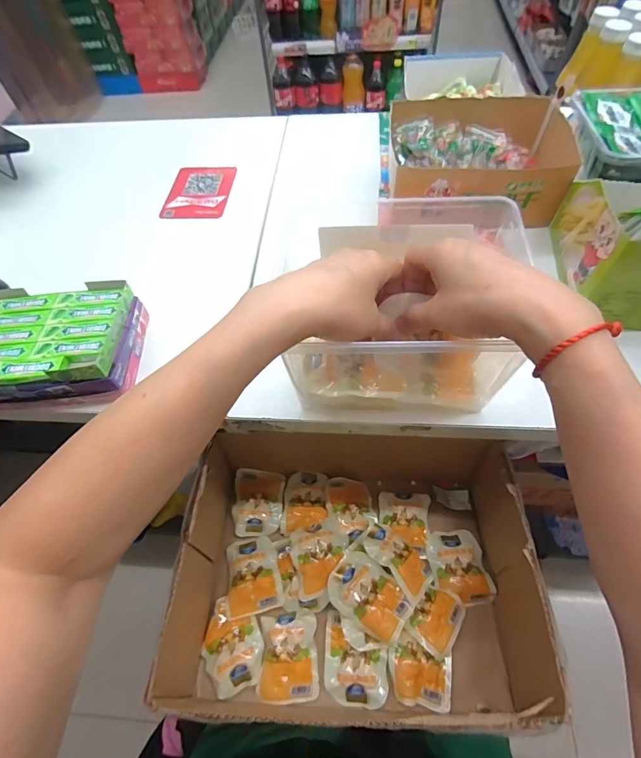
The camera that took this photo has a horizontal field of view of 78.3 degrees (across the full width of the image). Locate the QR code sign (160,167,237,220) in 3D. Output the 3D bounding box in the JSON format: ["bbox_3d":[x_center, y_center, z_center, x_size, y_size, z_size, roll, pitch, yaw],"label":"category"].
[{"bbox_3d":[-0.178,-0.282,0.589,0.092,0.011,0.125,3,59,7],"label":"QR code sign"}]

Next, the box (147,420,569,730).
[{"bbox_3d":[0.029,0.219,0.468,0.384,0.158,0.300,0,59,5],"label":"box"}]

